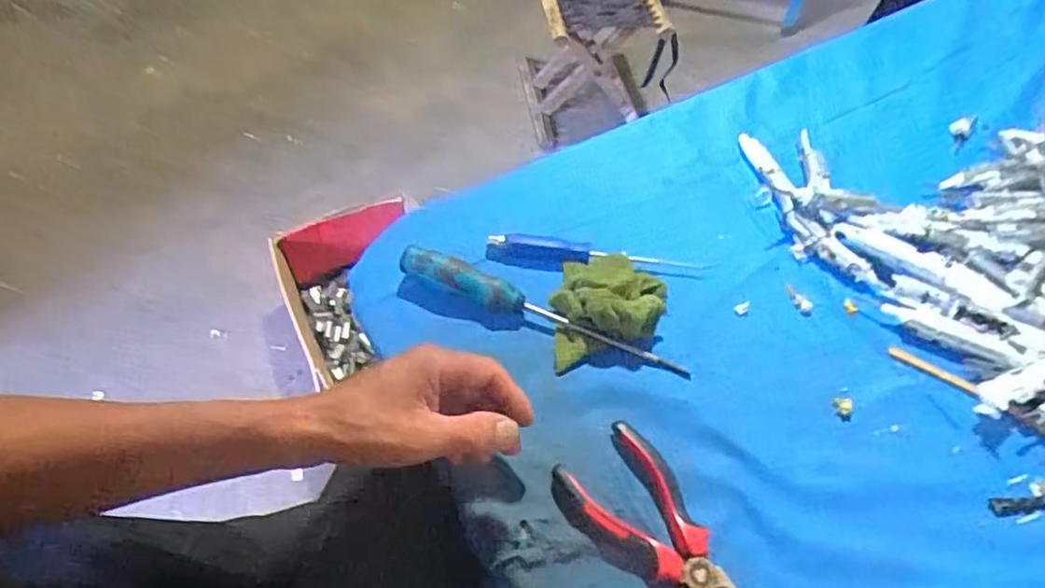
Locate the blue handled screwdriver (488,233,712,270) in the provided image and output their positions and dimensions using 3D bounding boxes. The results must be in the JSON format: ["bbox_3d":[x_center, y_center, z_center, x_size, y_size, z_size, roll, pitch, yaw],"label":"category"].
[{"bbox_3d":[0.066,-0.036,0.582,0.190,0.015,0.022,5,54,1],"label":"blue handled screwdriver"}]

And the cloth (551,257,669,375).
[{"bbox_3d":[0.074,0.005,0.541,0.100,0.043,0.103,-2,55,-4],"label":"cloth"}]

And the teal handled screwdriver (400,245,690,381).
[{"bbox_3d":[0.015,0.015,0.536,0.245,0.031,0.024,19,56,11],"label":"teal handled screwdriver"}]

